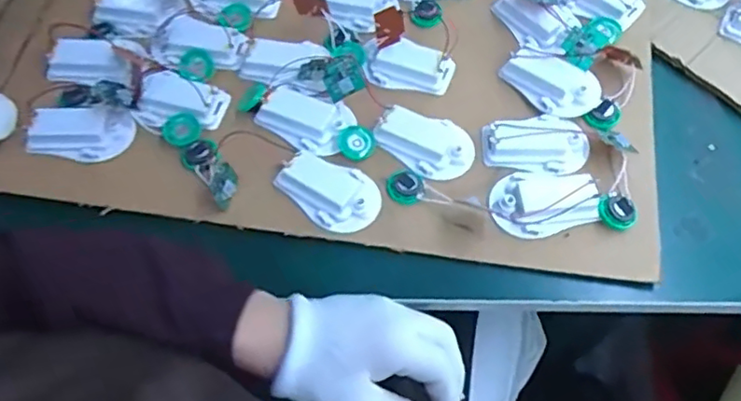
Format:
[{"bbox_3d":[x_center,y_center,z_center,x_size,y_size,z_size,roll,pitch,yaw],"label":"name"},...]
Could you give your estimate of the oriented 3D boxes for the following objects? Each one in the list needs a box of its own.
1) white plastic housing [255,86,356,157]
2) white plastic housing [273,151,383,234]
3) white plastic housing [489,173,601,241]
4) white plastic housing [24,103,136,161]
[{"bbox_3d":[-0.053,-0.066,0.500,0.070,0.016,0.047,25,66,13],"label":"white plastic housing"},{"bbox_3d":[-0.030,-0.009,0.467,0.076,0.013,0.051,35,68,17],"label":"white plastic housing"},{"bbox_3d":[0.127,0.001,0.450,0.074,0.013,0.050,1,63,2],"label":"white plastic housing"},{"bbox_3d":[-0.229,-0.054,0.486,0.077,0.017,0.040,-4,63,-1],"label":"white plastic housing"}]

